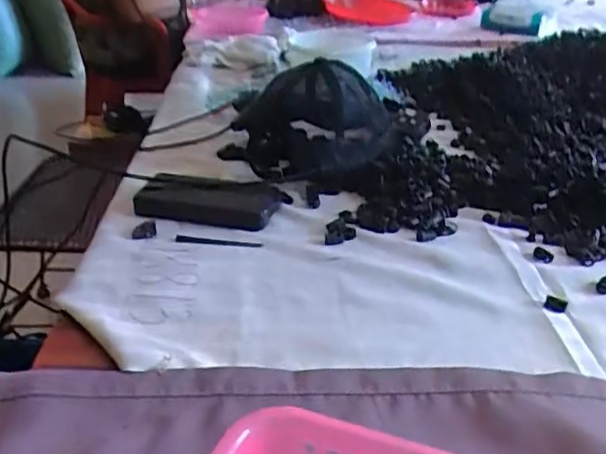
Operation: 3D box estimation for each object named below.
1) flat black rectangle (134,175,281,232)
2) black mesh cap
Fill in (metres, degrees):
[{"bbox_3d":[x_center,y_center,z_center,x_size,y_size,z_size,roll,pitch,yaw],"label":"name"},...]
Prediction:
[{"bbox_3d":[-0.110,-0.029,0.750,0.157,0.032,0.073,4,29,7],"label":"flat black rectangle"},{"bbox_3d":[0.004,-0.156,0.860,0.221,0.121,0.244,1,29,3],"label":"black mesh cap"}]

